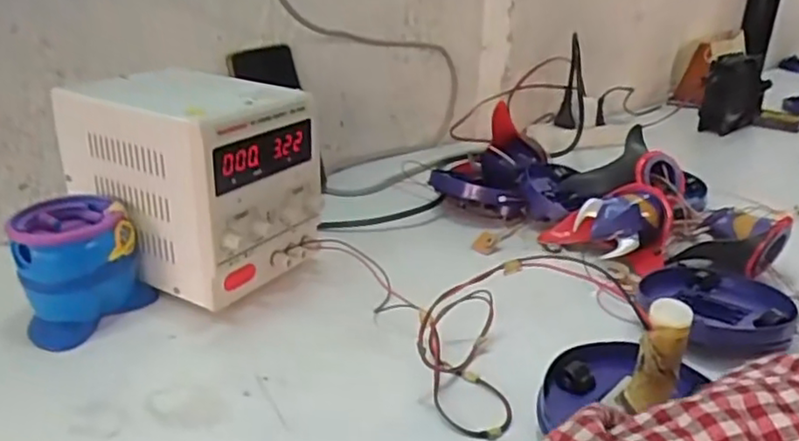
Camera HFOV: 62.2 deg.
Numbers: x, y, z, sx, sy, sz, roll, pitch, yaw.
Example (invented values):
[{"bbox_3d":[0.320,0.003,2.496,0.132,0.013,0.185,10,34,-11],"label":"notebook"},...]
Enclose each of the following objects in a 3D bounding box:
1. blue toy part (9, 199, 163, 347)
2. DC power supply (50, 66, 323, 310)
[{"bbox_3d":[-0.234,0.034,0.493,0.088,0.078,0.085,-15,29,-32],"label":"blue toy part"},{"bbox_3d":[-0.170,-0.031,0.554,0.173,0.156,0.122,13,27,24],"label":"DC power supply"}]

